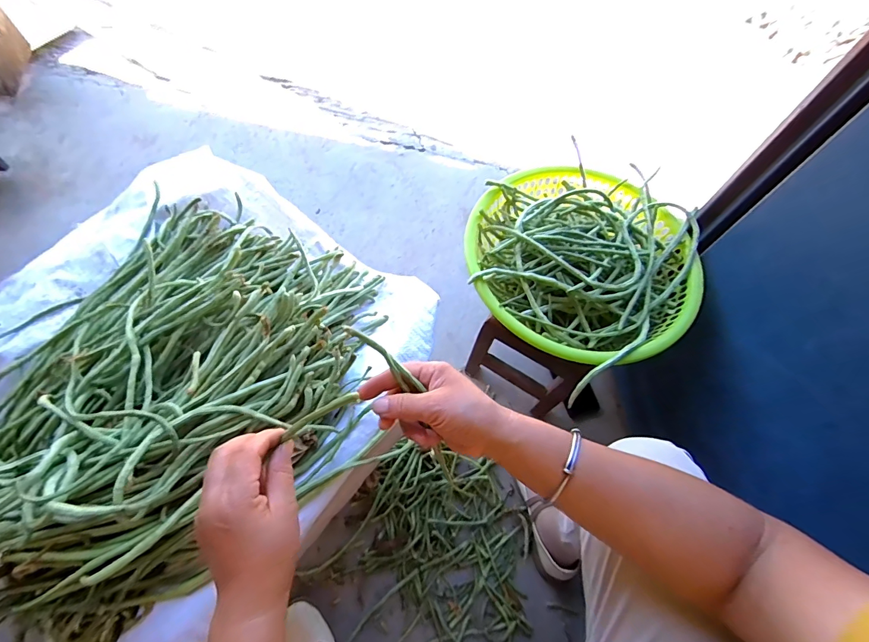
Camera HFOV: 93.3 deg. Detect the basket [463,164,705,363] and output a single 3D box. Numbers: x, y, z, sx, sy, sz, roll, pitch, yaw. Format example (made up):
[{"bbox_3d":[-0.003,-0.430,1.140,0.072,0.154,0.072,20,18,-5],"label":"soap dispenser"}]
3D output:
[{"bbox_3d":[0.218,-0.087,0.646,0.323,0.100,0.330,2,64,-3],"label":"basket"}]

